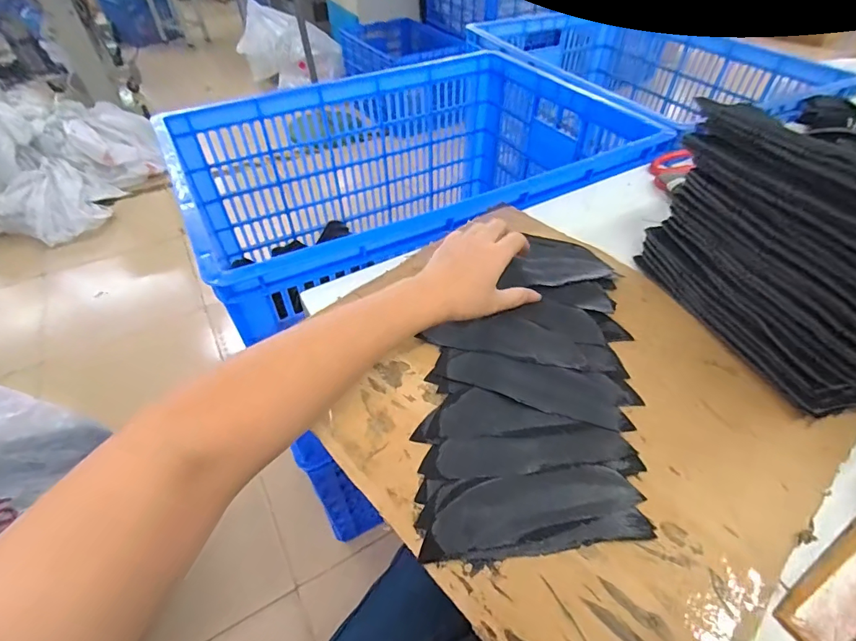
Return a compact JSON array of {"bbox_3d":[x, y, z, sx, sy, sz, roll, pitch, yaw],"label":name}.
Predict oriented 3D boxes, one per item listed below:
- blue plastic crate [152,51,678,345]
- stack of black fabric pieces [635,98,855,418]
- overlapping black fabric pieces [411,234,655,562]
[{"bbox_3d":[-0.021,-0.223,0.762,0.678,0.270,0.467,-22,50,-19],"label":"blue plastic crate"},{"bbox_3d":[0.305,-0.055,0.339,0.111,0.172,0.241,-13,48,-11],"label":"stack of black fabric pieces"},{"bbox_3d":[0.088,0.035,0.377,0.162,0.013,0.315,4,48,8],"label":"overlapping black fabric pieces"}]

